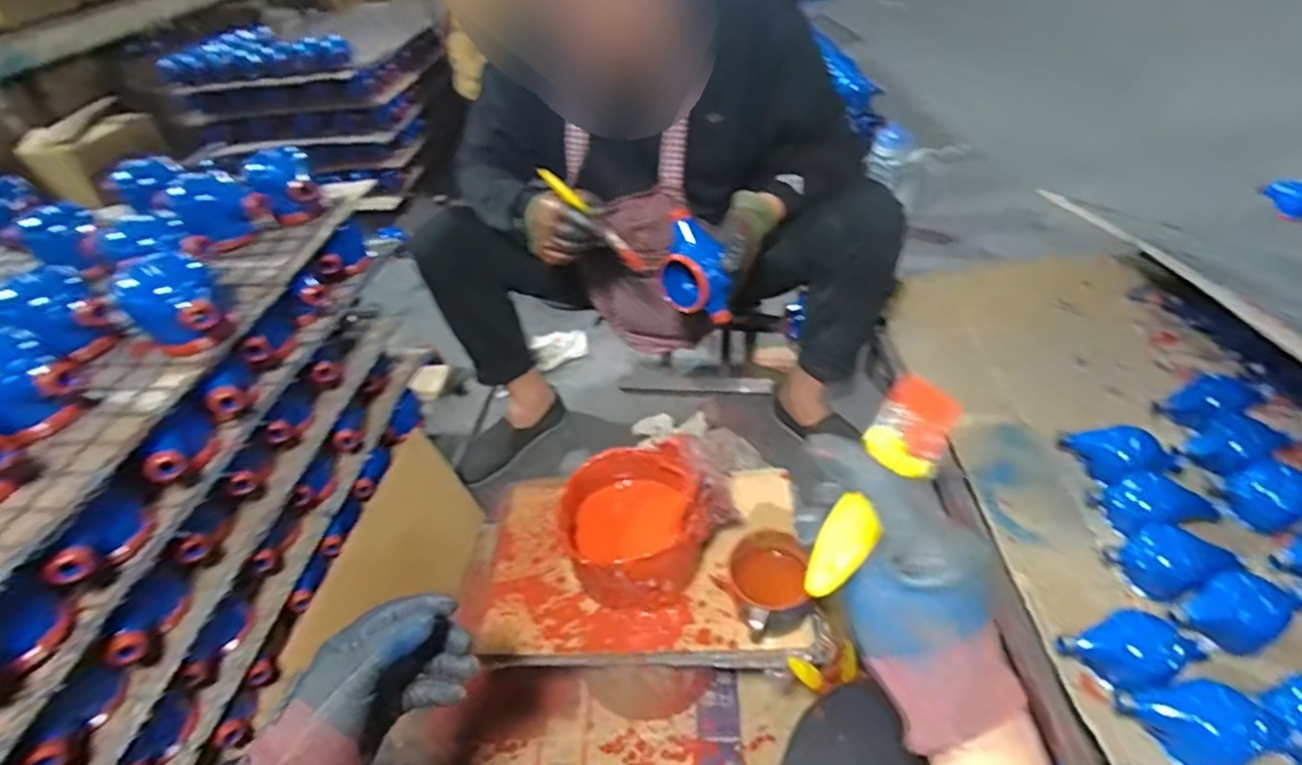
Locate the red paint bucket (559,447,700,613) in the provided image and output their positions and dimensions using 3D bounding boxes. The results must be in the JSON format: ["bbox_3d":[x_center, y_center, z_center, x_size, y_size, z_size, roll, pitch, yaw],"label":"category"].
[{"bbox_3d":[-0.024,0.176,0.769,0.152,0.112,0.169,-17,42,-11],"label":"red paint bucket"}]

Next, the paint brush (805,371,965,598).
[{"bbox_3d":[0.125,0.047,0.341,0.039,0.016,0.177,23,42,30],"label":"paint brush"}]

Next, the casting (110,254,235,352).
[{"bbox_3d":[-0.473,-0.075,0.638,0.131,0.084,0.082,29,53,35],"label":"casting"}]

